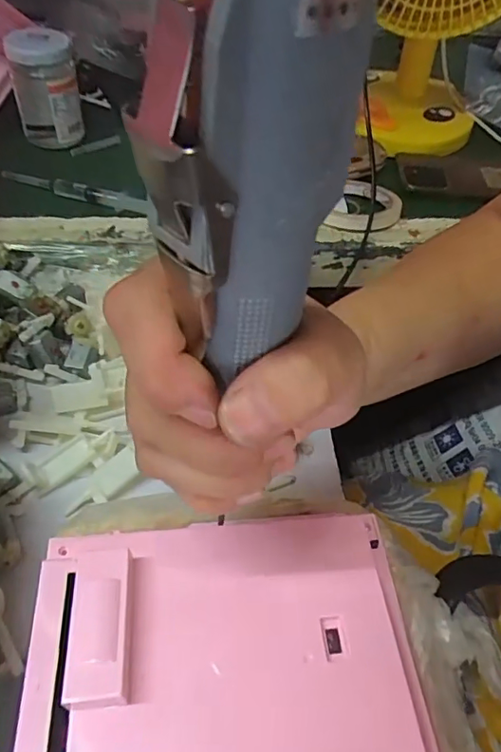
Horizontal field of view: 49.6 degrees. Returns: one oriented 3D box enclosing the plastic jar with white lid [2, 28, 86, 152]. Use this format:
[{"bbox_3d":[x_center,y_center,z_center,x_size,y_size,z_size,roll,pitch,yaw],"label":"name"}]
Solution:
[{"bbox_3d":[-0.203,-0.288,0.542,0.059,0.104,0.050,-8,51,-12],"label":"plastic jar with white lid"}]

